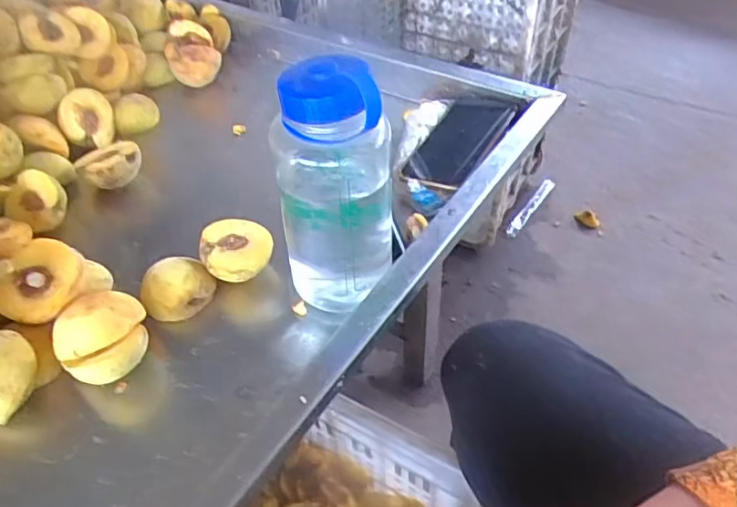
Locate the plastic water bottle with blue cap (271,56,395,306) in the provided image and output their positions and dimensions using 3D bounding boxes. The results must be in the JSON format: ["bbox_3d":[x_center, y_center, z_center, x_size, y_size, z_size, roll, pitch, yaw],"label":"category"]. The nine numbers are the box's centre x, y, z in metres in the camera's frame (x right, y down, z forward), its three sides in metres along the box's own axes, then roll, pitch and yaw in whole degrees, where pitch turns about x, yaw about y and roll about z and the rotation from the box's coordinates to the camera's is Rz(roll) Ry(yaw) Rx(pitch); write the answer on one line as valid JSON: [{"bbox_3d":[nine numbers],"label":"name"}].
[{"bbox_3d":[-0.024,-0.049,0.472,0.094,0.214,0.083,-6,45,-4],"label":"plastic water bottle with blue cap"}]

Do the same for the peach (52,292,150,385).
[{"bbox_3d":[-0.214,0.073,0.481,0.071,0.059,0.069,-22,48,-19],"label":"peach"}]

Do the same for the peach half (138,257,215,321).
[{"bbox_3d":[-0.175,0.032,0.536,0.060,0.038,0.047,-34,53,-28],"label":"peach half"}]

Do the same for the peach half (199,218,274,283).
[{"bbox_3d":[-0.121,0.004,0.554,0.064,0.044,0.063,-1,44,1],"label":"peach half"}]

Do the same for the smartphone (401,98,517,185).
[{"bbox_3d":[0.104,-0.129,0.656,0.076,0.015,0.165,20,49,22],"label":"smartphone"}]

